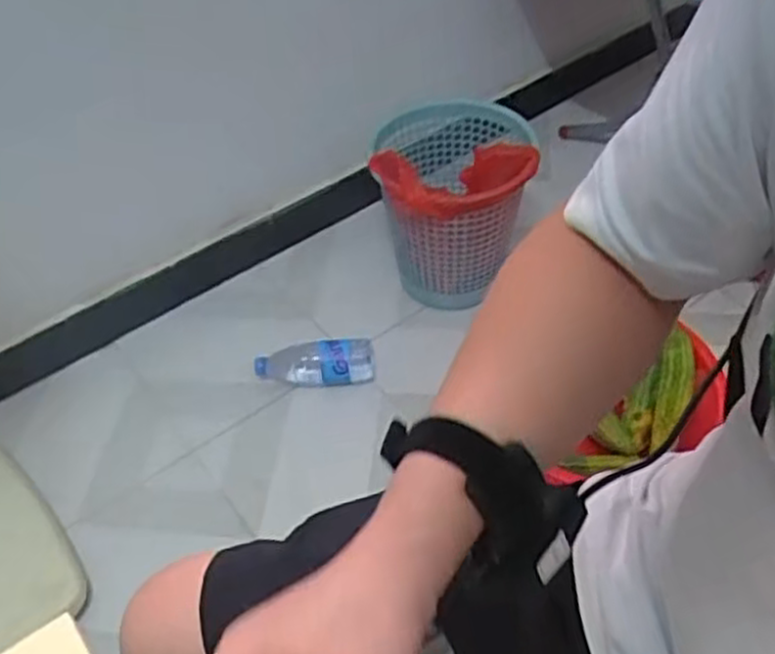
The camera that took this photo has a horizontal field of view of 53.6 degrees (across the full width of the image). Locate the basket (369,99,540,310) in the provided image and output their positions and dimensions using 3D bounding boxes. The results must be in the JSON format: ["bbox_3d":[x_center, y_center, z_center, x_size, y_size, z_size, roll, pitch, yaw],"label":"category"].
[{"bbox_3d":[0.084,-0.206,1.238,0.213,0.276,0.231,-11,47,-6],"label":"basket"}]

